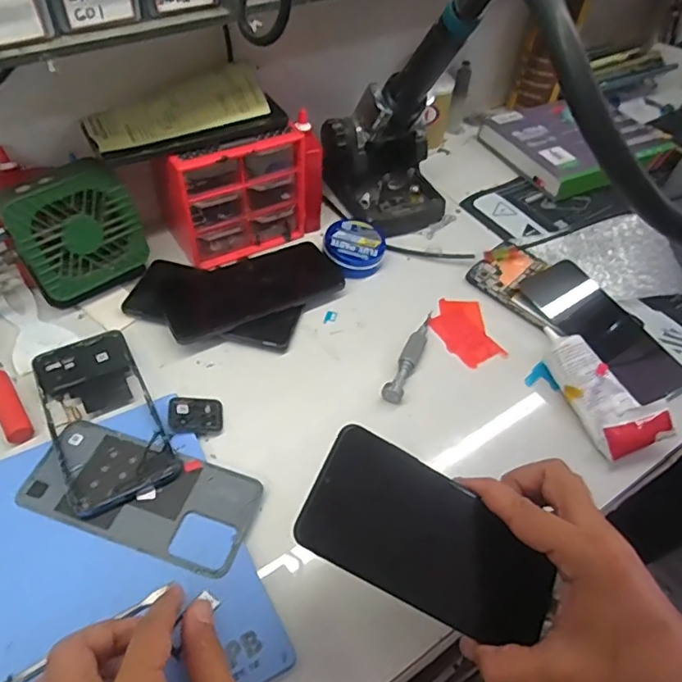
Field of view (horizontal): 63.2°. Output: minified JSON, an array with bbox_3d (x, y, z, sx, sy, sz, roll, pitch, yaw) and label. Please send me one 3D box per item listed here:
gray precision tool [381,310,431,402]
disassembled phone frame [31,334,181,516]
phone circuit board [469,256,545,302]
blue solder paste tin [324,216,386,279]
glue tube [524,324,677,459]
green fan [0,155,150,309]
[{"bbox_3d":[0.062,0.009,0.493,0.018,0.017,0.108,20,52,12],"label":"gray precision tool"},{"bbox_3d":[-0.189,0.056,0.437,0.076,0.008,0.168,-23,51,-21],"label":"disassembled phone frame"},{"bbox_3d":[0.169,-0.072,0.566,0.065,0.010,0.049,-36,62,-28],"label":"phone circuit board"},{"bbox_3d":[0.014,-0.098,0.567,0.059,0.023,0.069,6,51,1],"label":"blue solder paste tin"},{"bbox_3d":[0.213,0.039,0.470,0.056,0.035,0.125,-20,55,-19],"label":"glue tube"},{"bbox_3d":[-0.232,-0.095,0.489,0.098,0.116,0.048,-31,41,-25],"label":"green fan"}]

